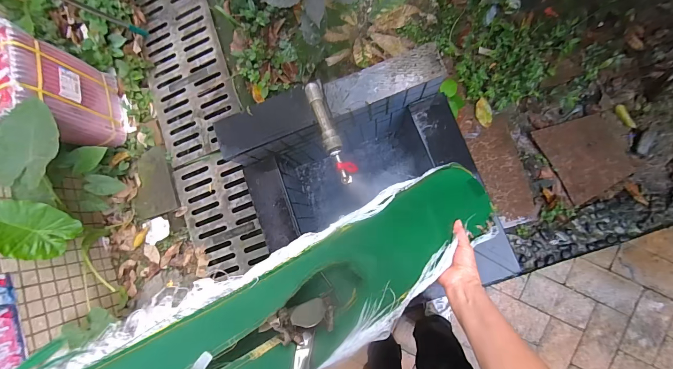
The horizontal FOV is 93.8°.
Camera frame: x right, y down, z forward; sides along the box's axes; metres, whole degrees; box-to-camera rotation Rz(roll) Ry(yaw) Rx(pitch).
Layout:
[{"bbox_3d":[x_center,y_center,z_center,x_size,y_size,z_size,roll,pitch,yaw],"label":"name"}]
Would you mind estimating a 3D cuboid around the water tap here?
[{"bbox_3d":[-0.014,-0.118,0.727,0.045,0.047,0.239,-25,82,6],"label":"water tap"}]

